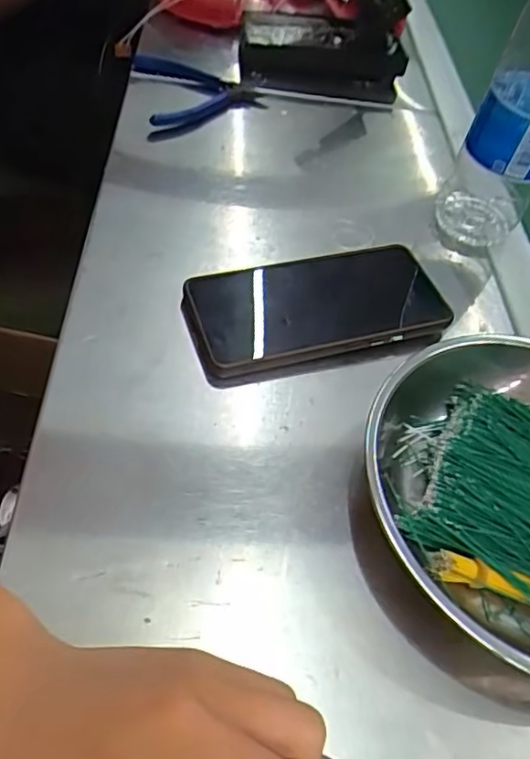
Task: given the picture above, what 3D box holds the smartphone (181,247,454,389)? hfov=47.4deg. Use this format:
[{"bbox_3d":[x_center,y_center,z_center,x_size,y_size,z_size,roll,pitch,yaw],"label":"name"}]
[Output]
[{"bbox_3d":[0.034,-0.047,0.389,0.166,0.015,0.084,-14,56,-19],"label":"smartphone"}]

